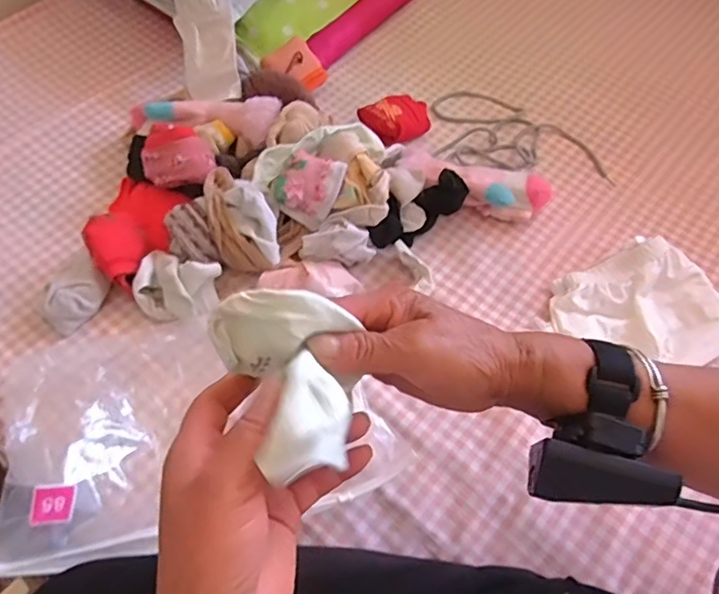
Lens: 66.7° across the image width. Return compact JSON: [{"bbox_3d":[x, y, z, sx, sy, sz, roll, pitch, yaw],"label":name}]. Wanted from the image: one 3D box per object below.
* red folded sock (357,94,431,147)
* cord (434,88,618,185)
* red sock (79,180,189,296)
[{"bbox_3d":[0.053,-0.250,0.773,0.099,0.042,0.068,-17,61,-12],"label":"red folded sock"},{"bbox_3d":[0.231,-0.240,0.800,0.242,0.013,0.145,8,59,2],"label":"cord"},{"bbox_3d":[-0.266,-0.084,0.633,0.091,0.071,0.159,9,59,3],"label":"red sock"}]

